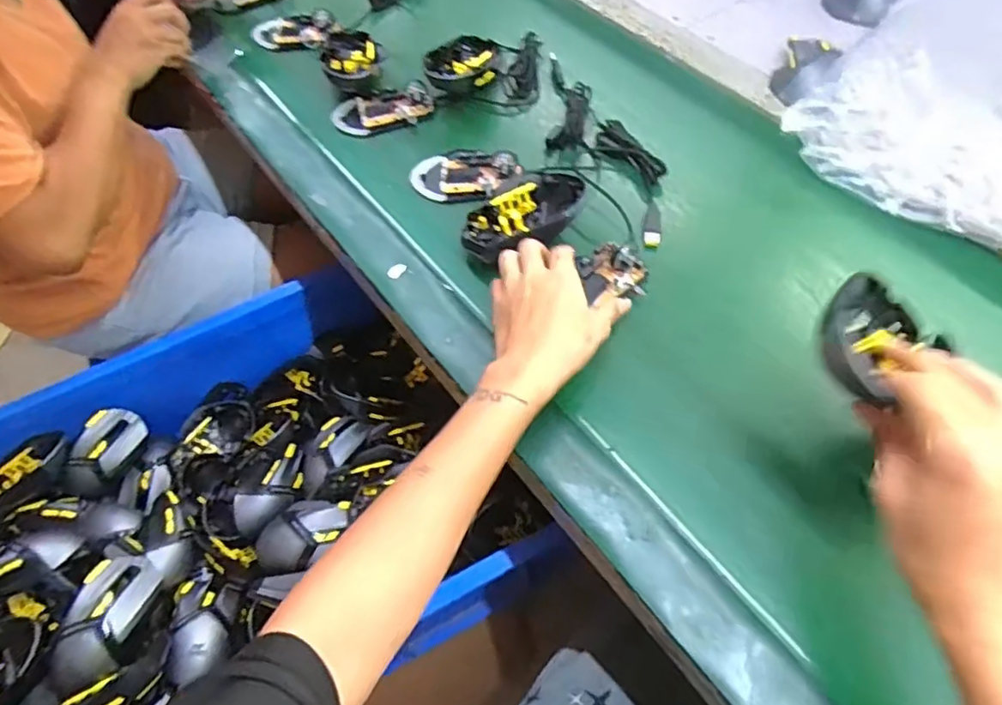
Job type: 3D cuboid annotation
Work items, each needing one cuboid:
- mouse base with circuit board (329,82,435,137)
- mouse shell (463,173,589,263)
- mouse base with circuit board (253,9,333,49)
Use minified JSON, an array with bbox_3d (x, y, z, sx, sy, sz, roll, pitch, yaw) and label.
[{"bbox_3d":[-0.132,-0.271,0.653,0.108,0.026,0.050,-10,55,-6],"label":"mouse base with circuit board"},{"bbox_3d":[0.020,-0.122,0.536,0.113,0.033,0.075,-32,62,-14],"label":"mouse shell"},{"bbox_3d":[-0.262,-0.404,0.745,0.100,0.026,0.044,4,54,4],"label":"mouse base with circuit board"}]

